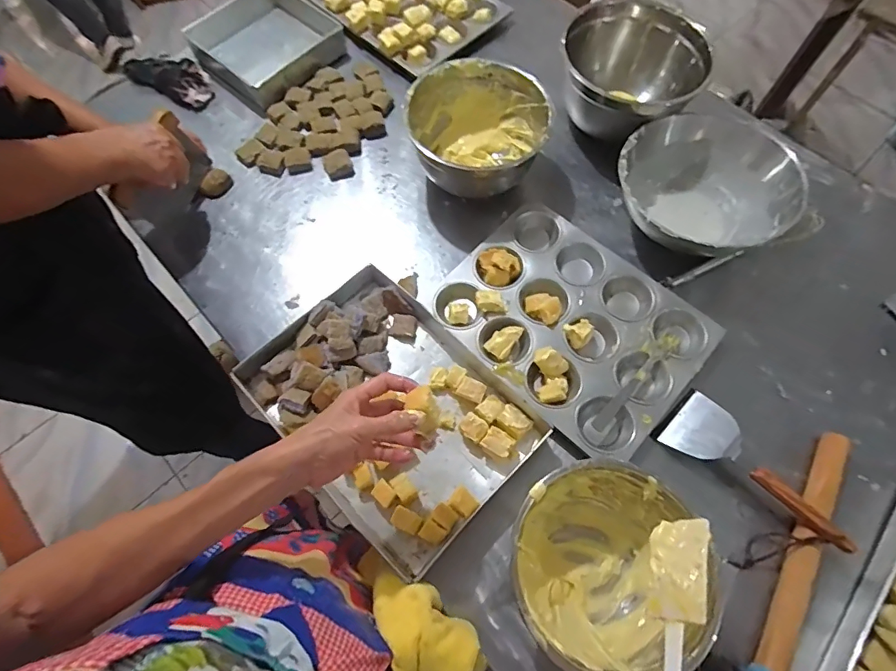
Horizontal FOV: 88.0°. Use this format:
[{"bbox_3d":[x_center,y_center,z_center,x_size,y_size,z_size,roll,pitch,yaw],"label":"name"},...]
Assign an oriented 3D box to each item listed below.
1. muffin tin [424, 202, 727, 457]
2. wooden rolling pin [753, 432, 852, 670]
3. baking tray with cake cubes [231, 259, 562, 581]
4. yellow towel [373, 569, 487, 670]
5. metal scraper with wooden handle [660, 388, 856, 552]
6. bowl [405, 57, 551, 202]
[{"bbox_3d":[0.161,-0.019,0.635,0.338,0.038,0.254,41,71,18],"label":"muffin tin"},{"bbox_3d":[0.401,0.233,0.517,0.035,0.026,0.280,33,69,15],"label":"wooden rolling pin"},{"bbox_3d":[-0.072,0.084,0.584,0.340,0.040,0.245,41,71,18],"label":"baking tray with cake cubes"},{"bbox_3d":[-0.029,0.281,0.444,0.078,0.069,0.131,-40,70,-17],"label":"yellow towel"},{"bbox_3d":[0.373,0.154,0.556,0.212,0.043,0.087,37,70,16],"label":"metal scraper with wooden handle"},{"bbox_3d":[0.046,-0.304,0.713,0.187,0.126,0.184,0,64,0],"label":"bowl"}]

